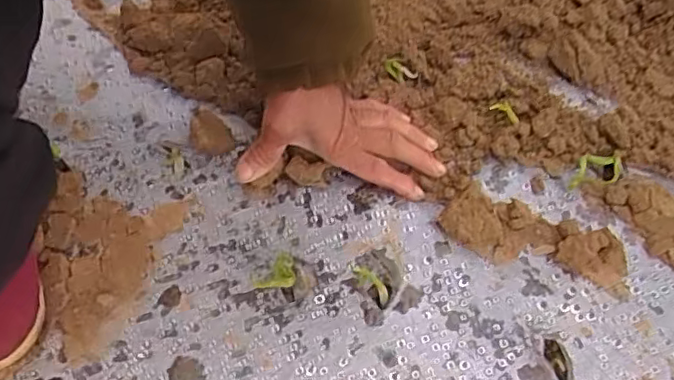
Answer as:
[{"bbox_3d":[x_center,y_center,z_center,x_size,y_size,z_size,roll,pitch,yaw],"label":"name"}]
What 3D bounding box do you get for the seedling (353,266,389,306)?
[{"bbox_3d":[0.024,0.065,0.426,0.011,0.005,0.035,-33,63,-22],"label":"seedling"}]

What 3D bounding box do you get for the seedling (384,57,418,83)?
[{"bbox_3d":[0.057,-0.111,0.552,0.018,0.004,0.033,-29,62,-20],"label":"seedling"}]

